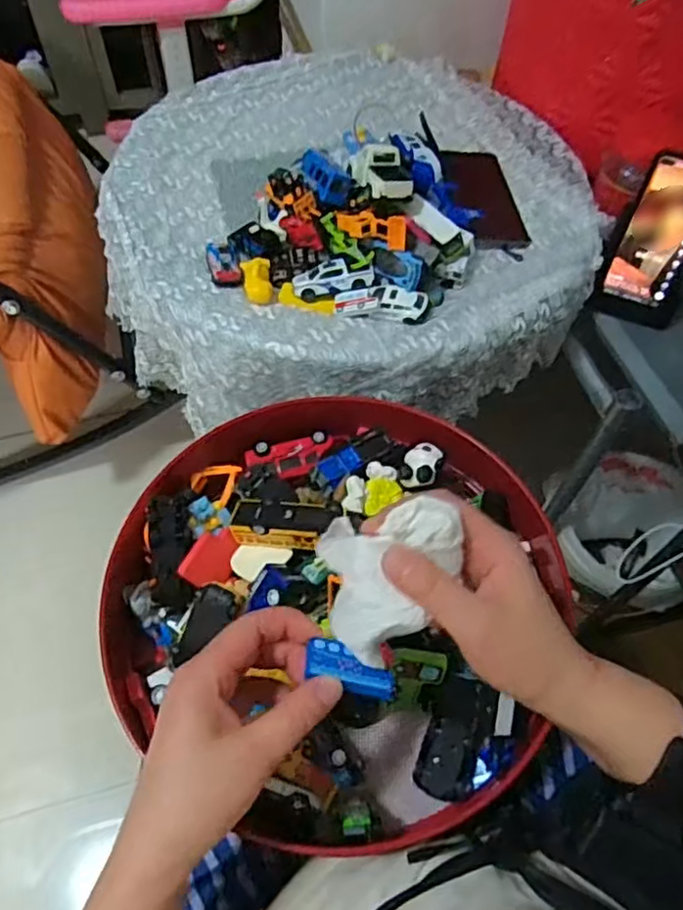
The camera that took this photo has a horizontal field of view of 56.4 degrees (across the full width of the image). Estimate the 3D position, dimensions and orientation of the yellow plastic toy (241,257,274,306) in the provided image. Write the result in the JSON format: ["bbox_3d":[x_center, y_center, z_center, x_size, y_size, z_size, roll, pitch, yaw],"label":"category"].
[{"bbox_3d":[-0.085,-0.176,0.648,0.028,0.019,0.051,-9,58,-7],"label":"yellow plastic toy"}]

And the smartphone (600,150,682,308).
[{"bbox_3d":[0.363,-0.251,0.721,0.084,0.162,0.017,23,41,16],"label":"smartphone"}]

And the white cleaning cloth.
[{"bbox_3d":[0.020,0.060,0.342,0.070,0.095,0.022,40,23,25],"label":"white cleaning cloth"}]

